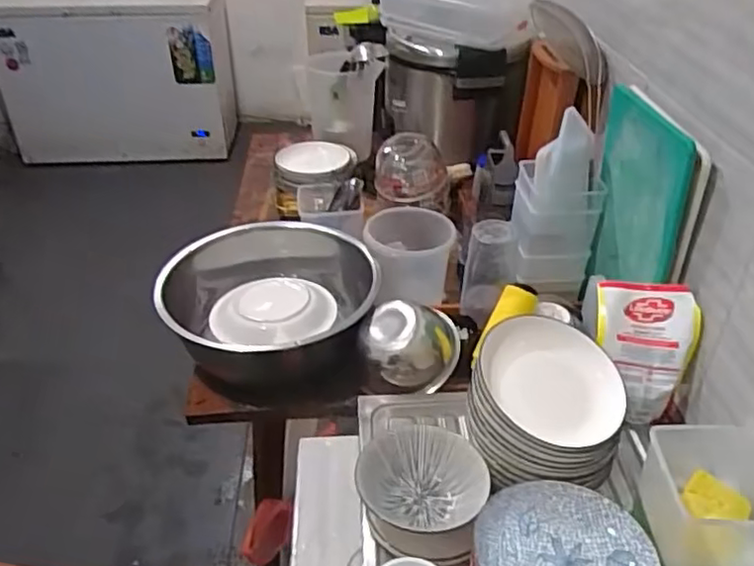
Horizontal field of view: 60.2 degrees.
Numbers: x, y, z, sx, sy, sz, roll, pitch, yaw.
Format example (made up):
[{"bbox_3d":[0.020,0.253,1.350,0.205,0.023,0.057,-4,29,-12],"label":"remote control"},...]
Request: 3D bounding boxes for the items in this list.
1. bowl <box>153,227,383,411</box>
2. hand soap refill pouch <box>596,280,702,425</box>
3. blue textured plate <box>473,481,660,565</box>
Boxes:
[{"bbox_3d":[-0.183,0.026,1.188,0.354,0.159,0.414,3,35,4],"label":"bowl"},{"bbox_3d":[0.391,0.101,0.950,0.133,0.203,0.046,1,-3,24],"label":"hand soap refill pouch"},{"bbox_3d":[0.215,0.307,0.736,0.190,0.026,0.183,0,35,0],"label":"blue textured plate"}]

